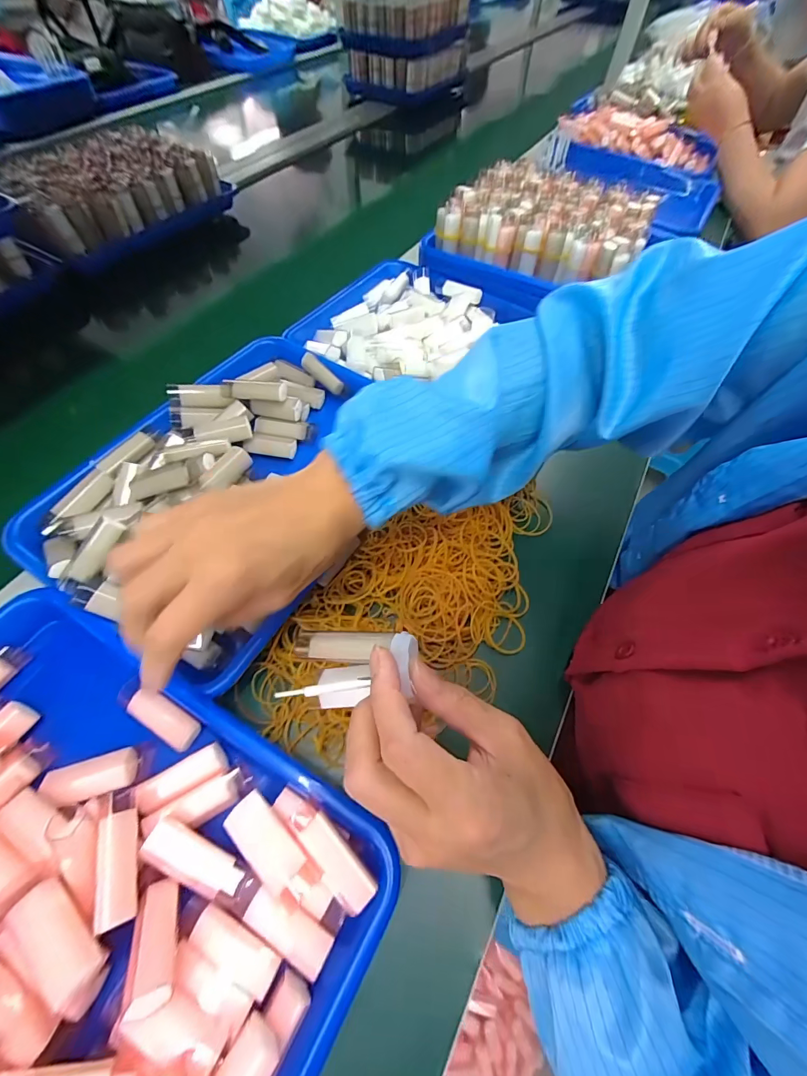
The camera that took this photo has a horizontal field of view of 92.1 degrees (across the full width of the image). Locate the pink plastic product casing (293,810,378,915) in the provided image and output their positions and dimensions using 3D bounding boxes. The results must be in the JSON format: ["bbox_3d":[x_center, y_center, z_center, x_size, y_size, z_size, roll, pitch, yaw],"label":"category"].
[{"bbox_3d":[-0.038,0.180,0.217,0.052,0.006,0.019,41,66,20],"label":"pink plastic product casing"}]

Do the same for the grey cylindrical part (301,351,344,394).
[{"bbox_3d":[-0.087,-0.179,0.425,0.054,0.018,0.011,41,65,-2],"label":"grey cylindrical part"}]

